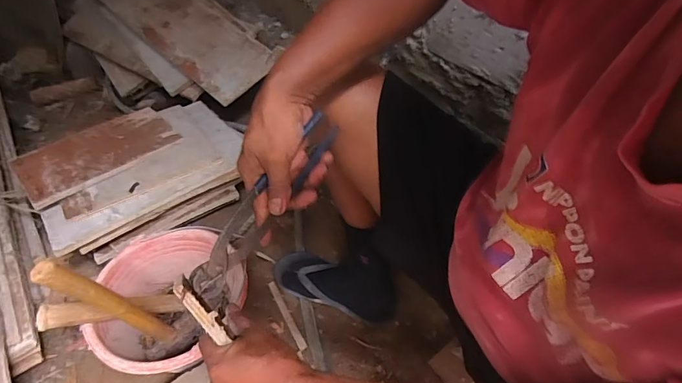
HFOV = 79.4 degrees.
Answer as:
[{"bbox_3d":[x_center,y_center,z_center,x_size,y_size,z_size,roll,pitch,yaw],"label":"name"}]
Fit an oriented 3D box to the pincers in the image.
[{"bbox_3d":[-0.075,0.013,0.427,0.036,0.042,0.224,27,69,24],"label":"pincers"}]

